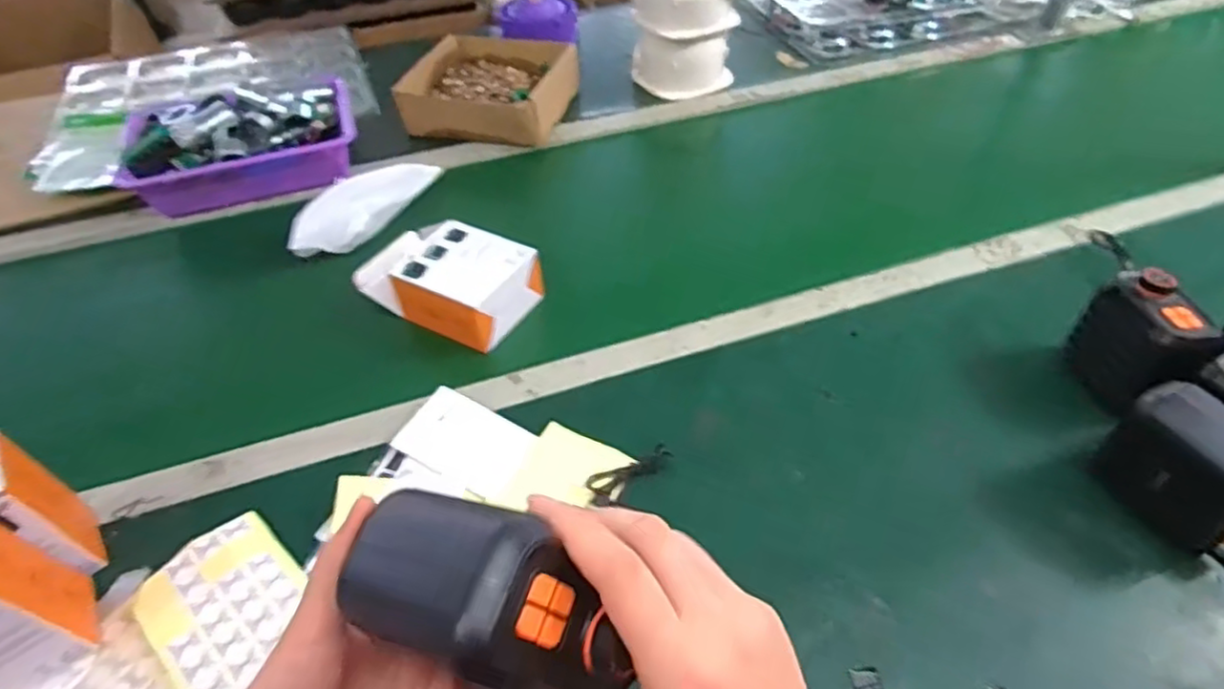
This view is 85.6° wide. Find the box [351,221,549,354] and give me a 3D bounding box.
[{"bbox_3d":[-0.178,-0.070,0.691,0.181,0.068,0.099,20,50,20],"label":"box"}]

